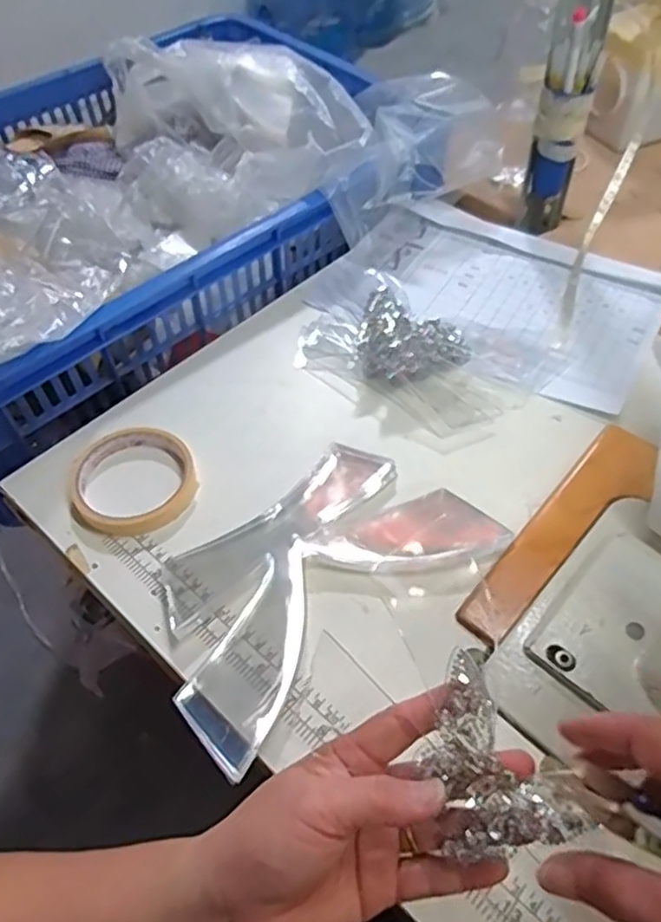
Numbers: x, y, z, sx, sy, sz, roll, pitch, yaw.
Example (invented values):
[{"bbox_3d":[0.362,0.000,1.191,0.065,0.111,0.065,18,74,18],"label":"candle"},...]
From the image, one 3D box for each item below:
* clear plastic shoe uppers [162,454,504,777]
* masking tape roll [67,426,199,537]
[{"bbox_3d":[-0.011,0.076,0.449,0.228,0.013,0.129,-35,62,-23],"label":"clear plastic shoe uppers"},{"bbox_3d":[-0.147,0.014,0.501,0.091,0.020,0.087,-1,53,1],"label":"masking tape roll"}]

